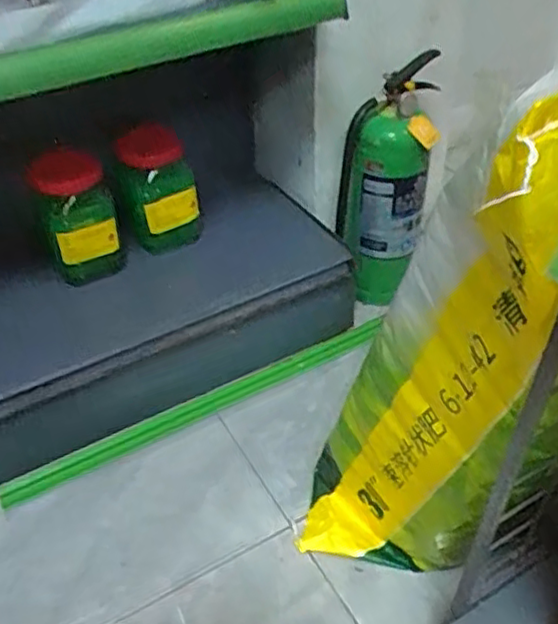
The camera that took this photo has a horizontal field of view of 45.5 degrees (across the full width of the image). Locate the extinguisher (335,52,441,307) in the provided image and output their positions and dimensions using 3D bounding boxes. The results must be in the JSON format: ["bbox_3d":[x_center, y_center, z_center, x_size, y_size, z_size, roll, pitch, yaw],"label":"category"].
[{"bbox_3d":[0.167,-0.197,1.137,0.129,0.392,0.119,3,42,7],"label":"extinguisher"}]

